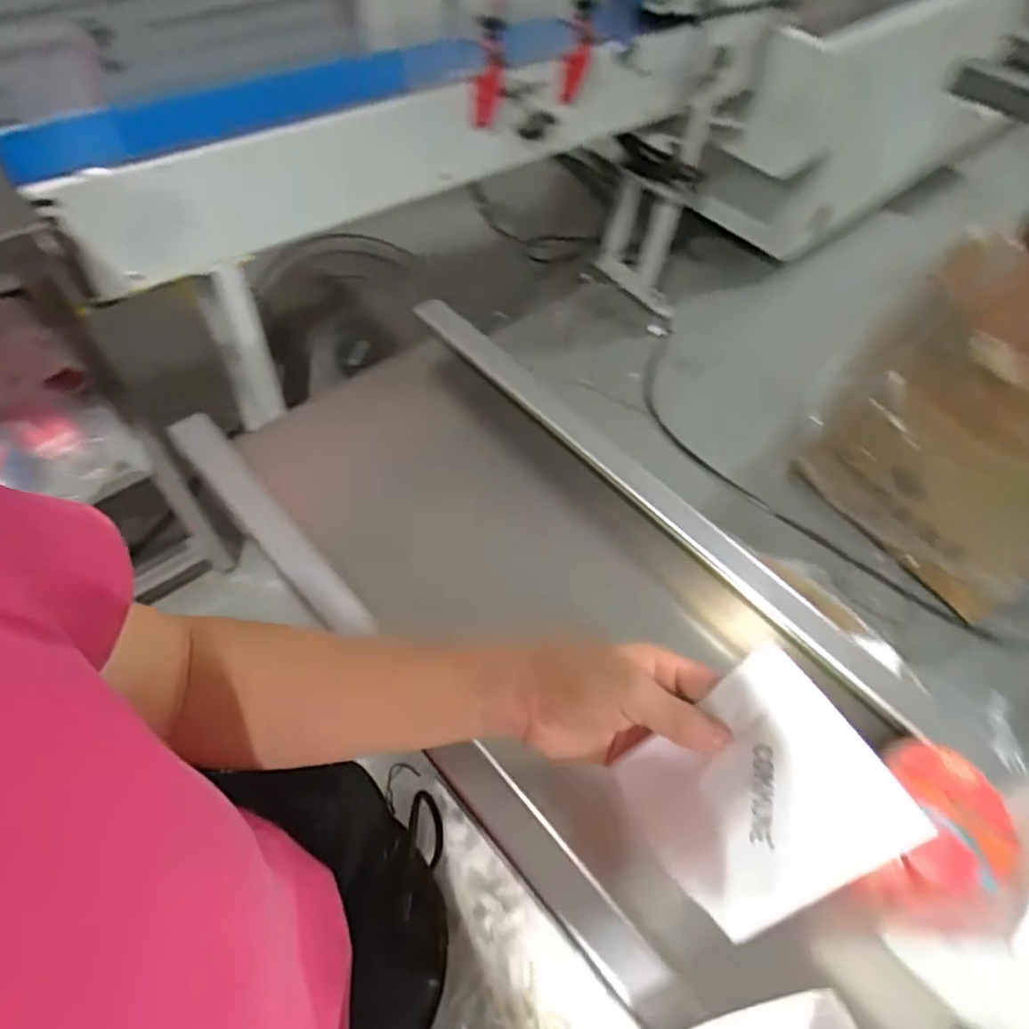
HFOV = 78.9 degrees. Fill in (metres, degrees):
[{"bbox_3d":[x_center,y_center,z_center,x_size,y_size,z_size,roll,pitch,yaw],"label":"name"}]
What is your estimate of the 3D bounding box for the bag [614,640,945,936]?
[{"bbox_3d":[0.126,0.147,0.320,0.115,0.018,0.110,-40,80,6],"label":"bag"}]

